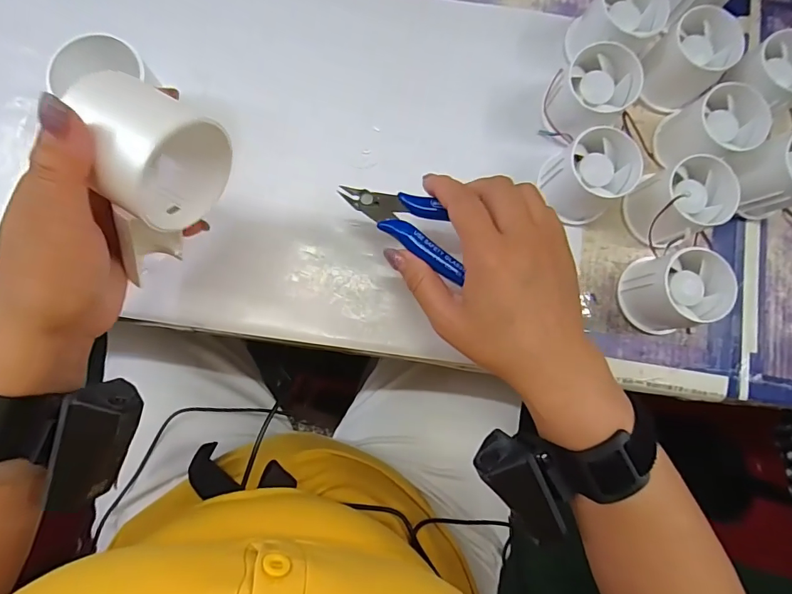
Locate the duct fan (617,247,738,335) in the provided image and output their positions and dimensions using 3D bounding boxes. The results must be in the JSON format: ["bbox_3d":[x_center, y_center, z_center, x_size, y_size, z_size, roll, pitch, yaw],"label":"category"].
[{"bbox_3d":[0.197,-0.003,0.312,0.050,0.052,0.054,-7,84,-4],"label":"duct fan"}]

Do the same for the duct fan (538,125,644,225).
[{"bbox_3d":[0.139,-0.087,0.320,0.051,0.049,0.056,-32,86,-7],"label":"duct fan"}]

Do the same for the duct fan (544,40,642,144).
[{"bbox_3d":[0.142,-0.147,0.323,0.049,0.055,0.053,0,83,-3],"label":"duct fan"}]

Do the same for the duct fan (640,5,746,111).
[{"bbox_3d":[0.221,-0.181,0.334,0.049,0.046,0.056,43,83,2],"label":"duct fan"}]

